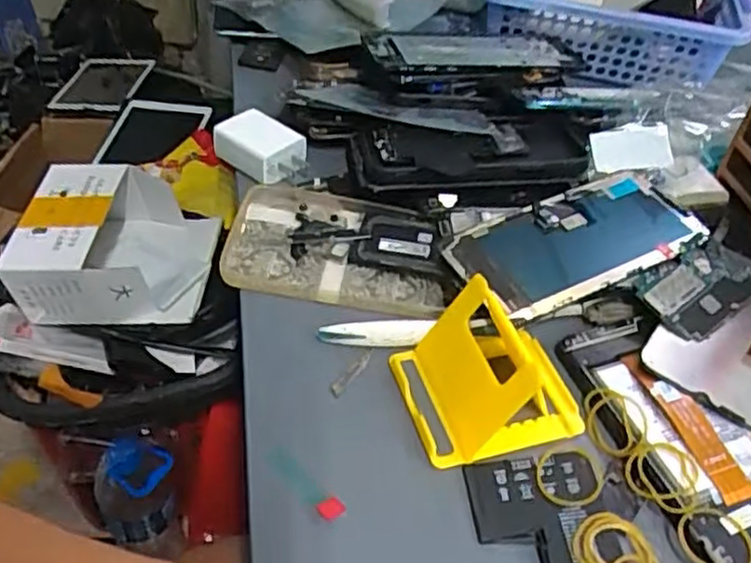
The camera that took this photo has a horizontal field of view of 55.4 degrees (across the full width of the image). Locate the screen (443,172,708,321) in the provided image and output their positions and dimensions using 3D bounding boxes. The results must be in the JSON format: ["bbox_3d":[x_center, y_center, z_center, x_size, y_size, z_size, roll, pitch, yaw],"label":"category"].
[{"bbox_3d":[0.119,-0.025,0.418,0.147,0.009,0.069,-21,50,-19],"label":"screen"}]

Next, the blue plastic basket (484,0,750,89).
[{"bbox_3d":[0.202,-0.240,0.636,0.230,0.069,0.148,9,44,2],"label":"blue plastic basket"}]

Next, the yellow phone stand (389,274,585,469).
[{"bbox_3d":[0.059,0.037,0.350,0.084,0.047,0.067,-9,46,-16],"label":"yellow phone stand"}]

